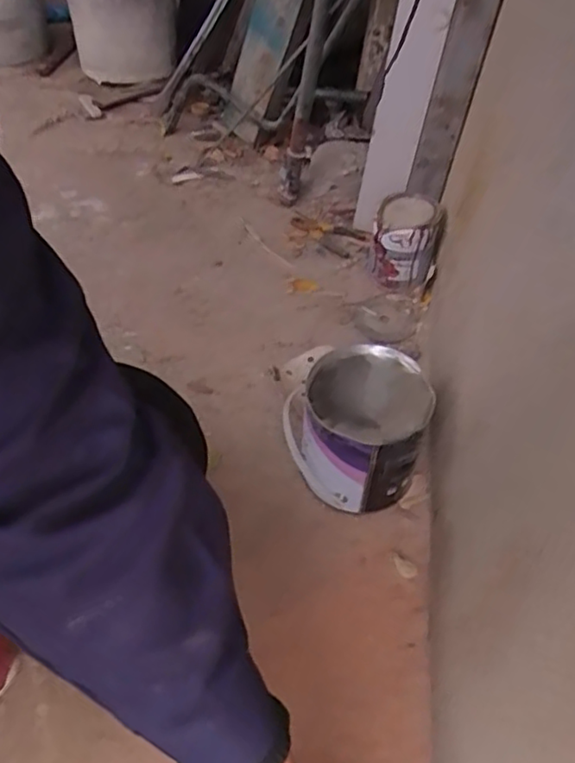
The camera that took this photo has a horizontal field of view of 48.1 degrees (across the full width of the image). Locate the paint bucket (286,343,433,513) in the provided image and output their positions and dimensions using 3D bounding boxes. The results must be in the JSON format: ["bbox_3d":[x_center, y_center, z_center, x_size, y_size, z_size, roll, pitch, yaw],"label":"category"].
[{"bbox_3d":[0.081,0.059,0.813,0.160,0.157,0.155,3,48,-4],"label":"paint bucket"}]

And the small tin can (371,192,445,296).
[{"bbox_3d":[0.201,-0.236,1.102,0.113,0.135,0.115,3,48,-4],"label":"small tin can"}]

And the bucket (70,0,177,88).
[{"bbox_3d":[-0.385,-0.889,1.527,0.246,0.255,0.270,0,49,-7],"label":"bucket"}]

